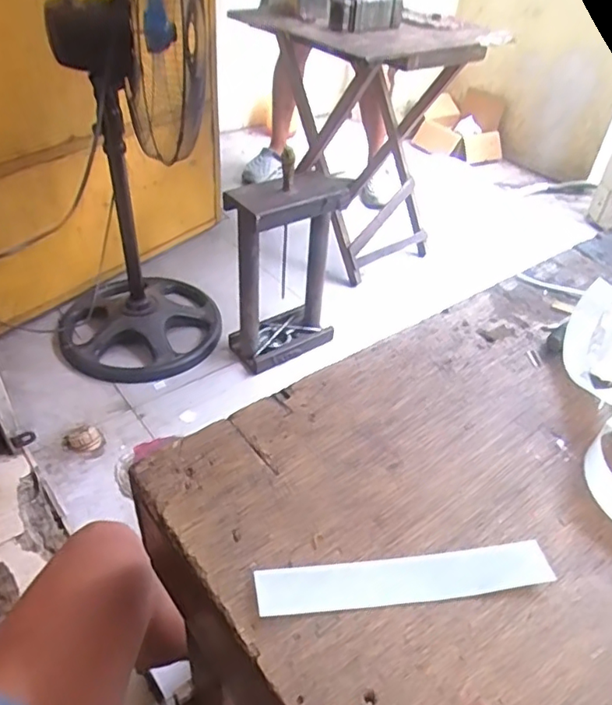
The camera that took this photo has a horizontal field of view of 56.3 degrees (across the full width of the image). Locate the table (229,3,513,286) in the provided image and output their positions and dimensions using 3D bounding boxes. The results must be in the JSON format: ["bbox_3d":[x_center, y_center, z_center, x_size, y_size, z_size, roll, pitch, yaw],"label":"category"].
[{"bbox_3d":[0.147,-0.599,1.661,0.579,0.673,0.561,31,47,27],"label":"table"}]

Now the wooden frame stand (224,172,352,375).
[{"bbox_3d":[-0.040,-0.189,1.384,0.273,0.465,0.135,-25,49,-30],"label":"wooden frame stand"}]

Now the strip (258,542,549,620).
[{"bbox_3d":[0.066,0.149,0.377,0.193,0.006,0.031,-3,44,-8],"label":"strip"}]

